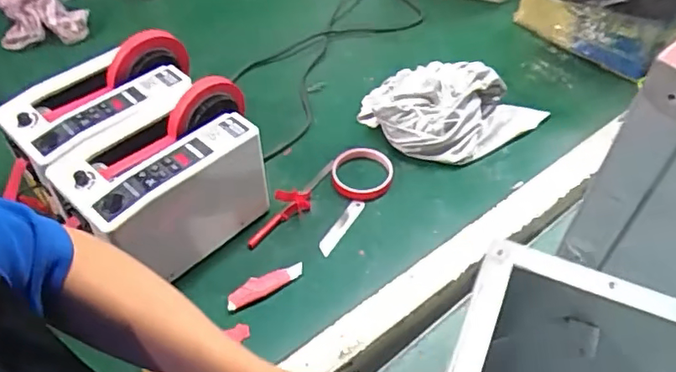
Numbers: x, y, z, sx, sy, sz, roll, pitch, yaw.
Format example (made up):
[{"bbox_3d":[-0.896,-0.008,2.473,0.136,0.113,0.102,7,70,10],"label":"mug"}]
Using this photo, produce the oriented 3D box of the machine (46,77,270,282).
[{"bbox_3d":[-0.196,-0.006,0.713,0.139,0.158,0.232,35,59,27],"label":"machine"}]

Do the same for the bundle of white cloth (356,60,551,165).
[{"bbox_3d":[0.164,-0.114,0.851,0.252,0.062,0.156,13,51,12],"label":"bundle of white cloth"}]

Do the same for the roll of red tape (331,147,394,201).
[{"bbox_3d":[0.034,-0.017,0.809,0.084,0.015,0.084,-1,50,1],"label":"roll of red tape"}]

